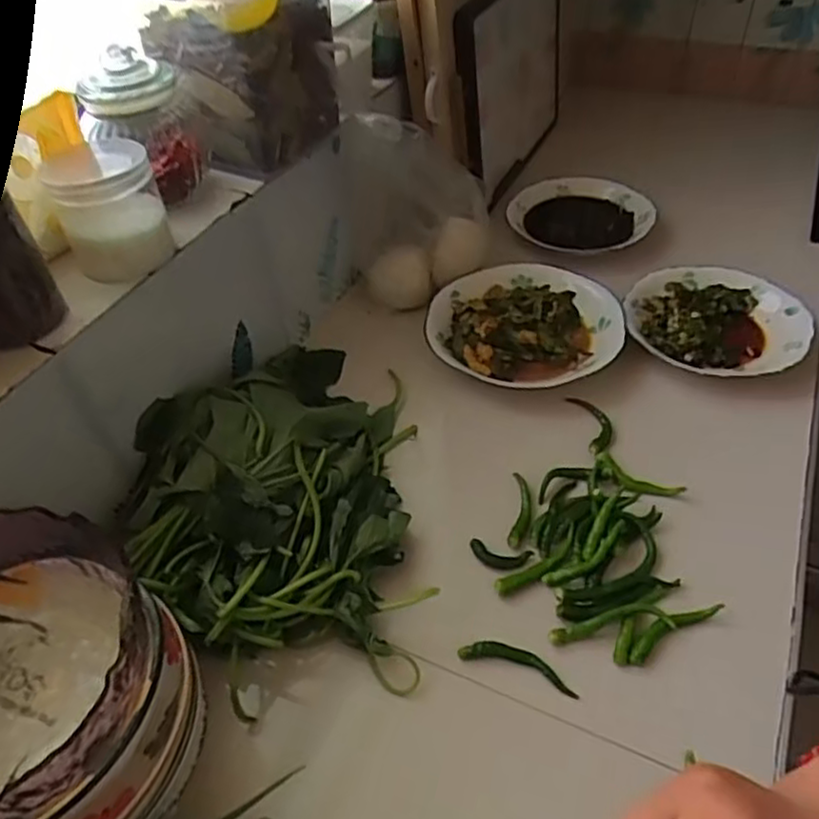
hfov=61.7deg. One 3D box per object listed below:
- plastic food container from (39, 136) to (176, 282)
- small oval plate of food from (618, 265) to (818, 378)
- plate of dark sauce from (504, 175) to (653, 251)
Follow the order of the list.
[{"bbox_3d":[-0.250,-0.169,0.574,0.078,0.079,0.095,-20,47,-15],"label":"plastic food container"},{"bbox_3d":[0.338,-0.099,0.762,0.187,0.021,0.182,-30,51,-23],"label":"small oval plate of food"},{"bbox_3d":[0.227,-0.261,0.932,0.189,0.029,0.168,17,49,20],"label":"plate of dark sauce"}]

